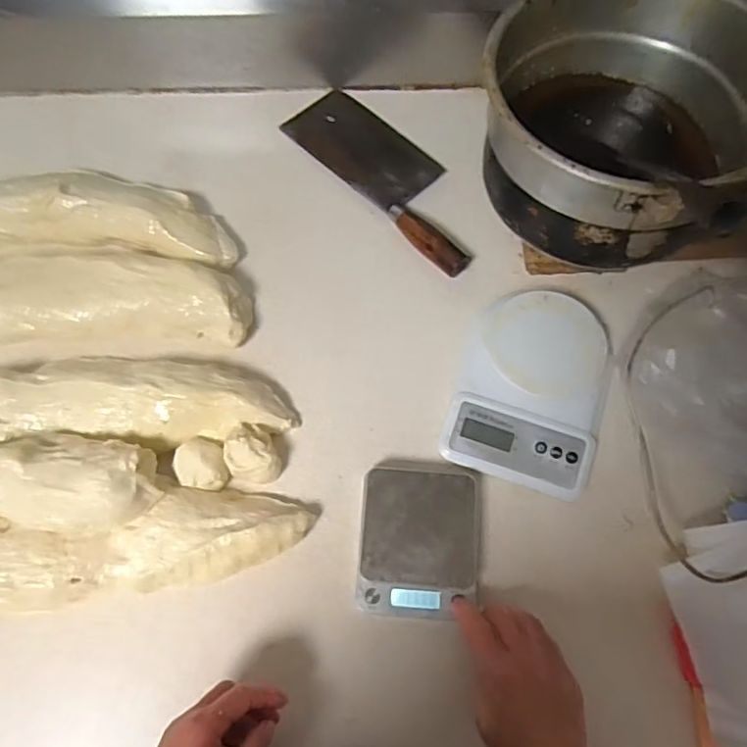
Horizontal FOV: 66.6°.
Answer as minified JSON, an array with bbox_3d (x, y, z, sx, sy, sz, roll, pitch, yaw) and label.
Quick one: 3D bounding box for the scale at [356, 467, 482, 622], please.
[{"bbox_3d":[0.043,0.151,0.513,0.108,0.023,0.126,5,71,1],"label":"scale"}]

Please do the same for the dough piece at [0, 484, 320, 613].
[{"bbox_3d":[-0.212,0.151,0.503,0.311,0.054,0.085,-8,71,-4],"label":"dough piece"}]

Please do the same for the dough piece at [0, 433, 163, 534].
[{"bbox_3d":[-0.280,0.094,0.500,0.170,0.043,0.080,7,70,3],"label":"dough piece"}]

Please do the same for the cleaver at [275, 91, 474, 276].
[{"bbox_3d":[0.021,-0.236,0.664,0.098,0.028,0.288,-41,76,-13],"label":"cleaver"}]

